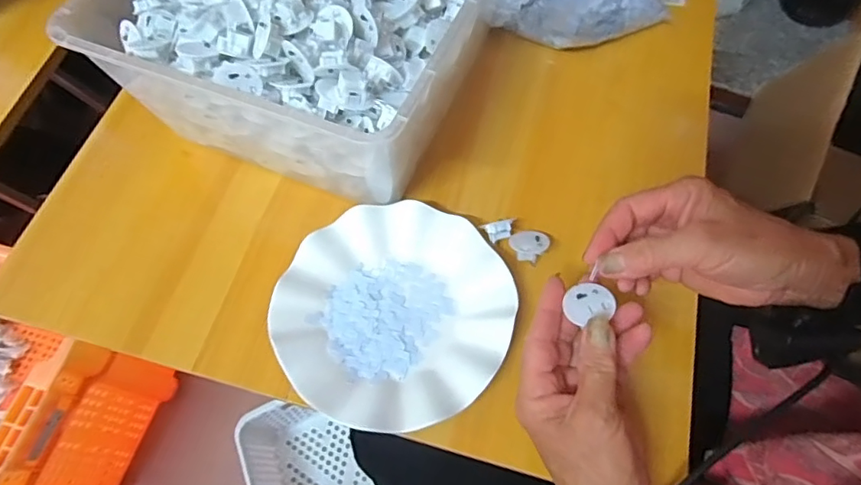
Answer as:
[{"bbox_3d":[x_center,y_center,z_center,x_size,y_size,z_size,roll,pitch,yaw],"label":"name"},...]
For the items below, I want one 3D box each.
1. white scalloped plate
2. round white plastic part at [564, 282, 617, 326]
[{"bbox_3d":[-0.030,0.054,0.424,0.180,0.023,0.179,-1,64,2],"label":"white scalloped plate"},{"bbox_3d":[0.105,0.039,0.349,0.030,0.007,0.028,-1,64,2],"label":"round white plastic part"}]

